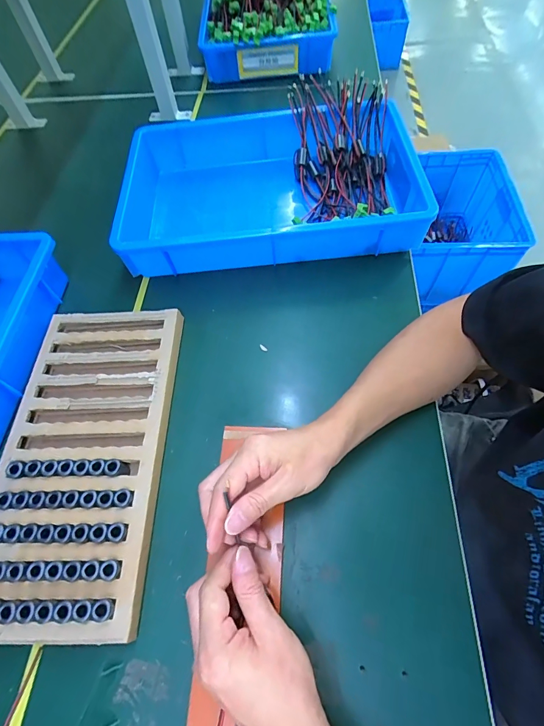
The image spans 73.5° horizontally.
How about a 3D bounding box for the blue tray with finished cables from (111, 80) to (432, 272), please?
[{"bbox_3d":[-0.006,-0.280,0.558,0.427,0.115,0.273,-4,62,1],"label":"blue tray with finished cables"}]

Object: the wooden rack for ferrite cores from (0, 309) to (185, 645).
[{"bbox_3d":[-0.208,0.088,0.408,0.179,0.020,0.356,1,61,1],"label":"wooden rack for ferrite cores"}]

